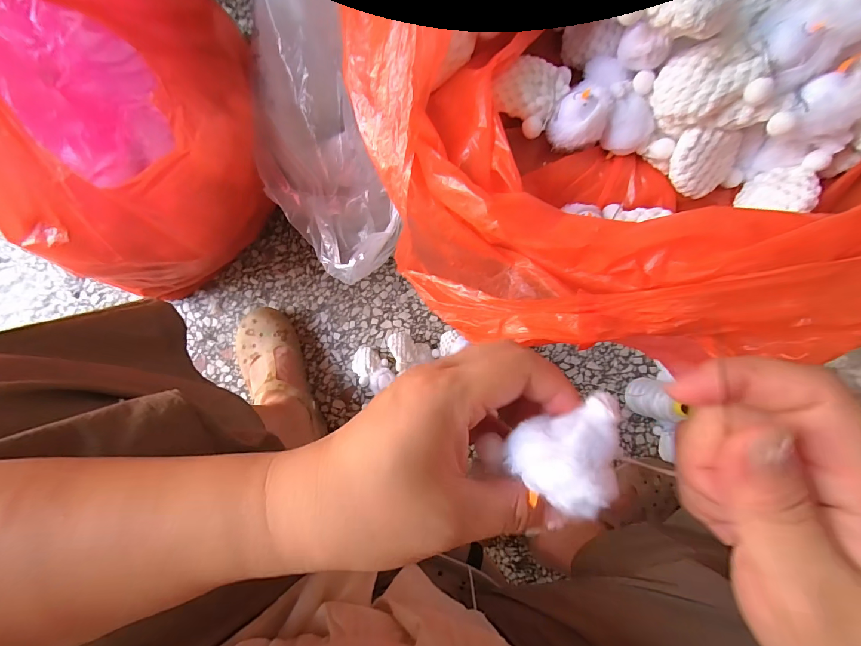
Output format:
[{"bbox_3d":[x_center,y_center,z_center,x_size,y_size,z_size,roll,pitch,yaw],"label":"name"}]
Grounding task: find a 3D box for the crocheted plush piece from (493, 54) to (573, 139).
[{"bbox_3d":[0.069,-0.158,0.253,0.042,0.024,0.050,37,88,2],"label":"crocheted plush piece"}]

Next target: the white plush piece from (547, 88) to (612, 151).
[{"bbox_3d":[0.099,-0.134,0.248,0.033,0.028,0.034,0,87,0],"label":"white plush piece"}]

